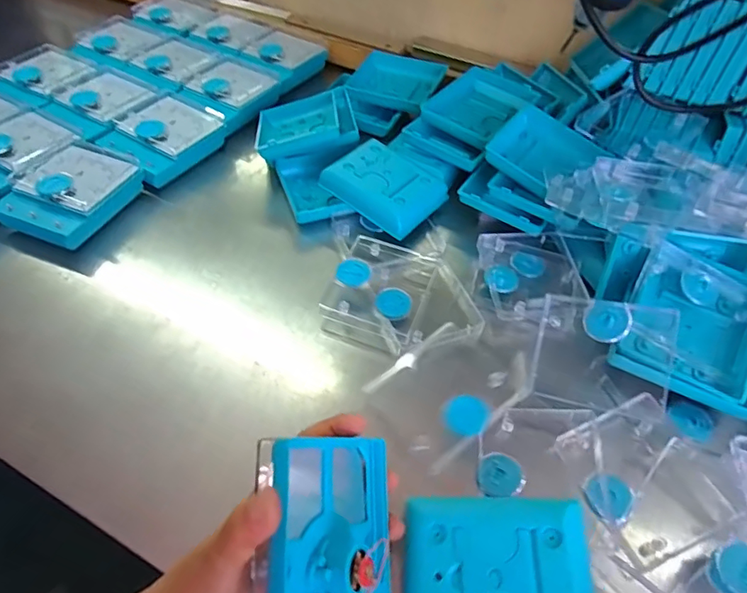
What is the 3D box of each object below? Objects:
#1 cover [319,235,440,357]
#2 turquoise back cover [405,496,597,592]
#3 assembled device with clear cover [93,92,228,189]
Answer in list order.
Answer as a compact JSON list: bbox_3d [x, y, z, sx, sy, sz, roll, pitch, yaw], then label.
[{"bbox_3d":[0.008,-0.009,0.457,0.083,0.031,0.102,17,52,11],"label":"cover"},{"bbox_3d":[0.074,0.171,0.291,0.110,0.020,0.090,-5,60,12],"label":"turquoise back cover"},{"bbox_3d":[-0.246,-0.187,0.573,0.103,0.037,0.120,28,55,19],"label":"assembled device with clear cover"}]

